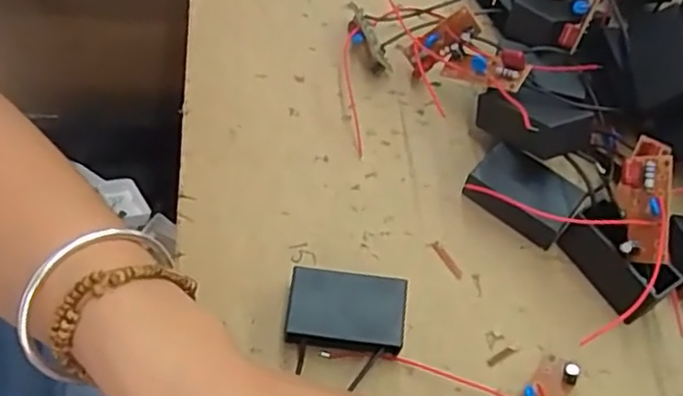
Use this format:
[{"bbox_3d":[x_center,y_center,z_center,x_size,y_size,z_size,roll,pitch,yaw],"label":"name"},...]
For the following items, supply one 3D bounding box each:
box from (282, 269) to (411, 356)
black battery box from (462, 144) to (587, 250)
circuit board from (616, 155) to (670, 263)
[{"bbox_3d":[0.002,0.049,0.279,0.047,0.019,0.031,8,58,0],"label":"box"},{"bbox_3d":[0.085,-0.001,0.318,0.046,0.018,0.030,34,62,15],"label":"black battery box"},{"bbox_3d":[0.126,0.004,0.283,0.019,0.012,0.044,5,80,-2],"label":"circuit board"}]

